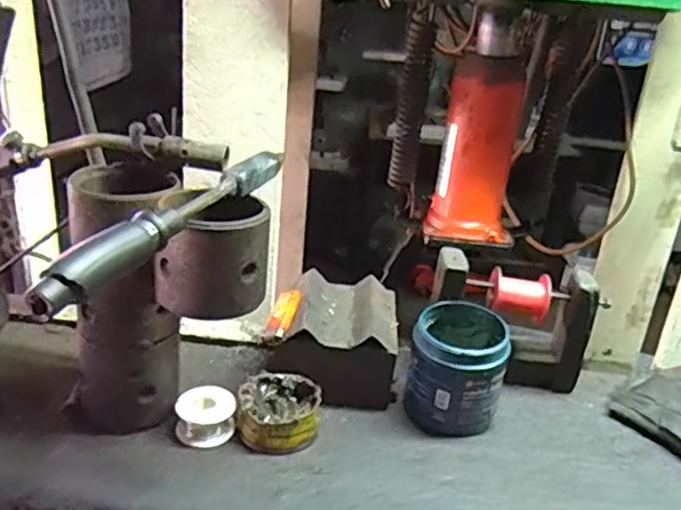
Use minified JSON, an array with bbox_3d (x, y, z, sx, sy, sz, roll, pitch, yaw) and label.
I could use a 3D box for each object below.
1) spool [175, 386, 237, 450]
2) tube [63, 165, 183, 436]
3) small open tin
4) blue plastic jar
[{"bbox_3d":[-0.125,0.148,0.597,0.053,0.031,0.044,1,24,-11],"label":"spool"},{"bbox_3d":[-0.190,0.042,0.585,0.098,0.242,0.099,5,24,-2],"label":"tube"},{"bbox_3d":[-0.057,0.147,0.606,0.076,0.041,0.073,5,24,-2],"label":"small open tin"},{"bbox_3d":[0.116,0.110,0.642,0.087,0.112,0.095,11,24,12],"label":"blue plastic jar"}]

